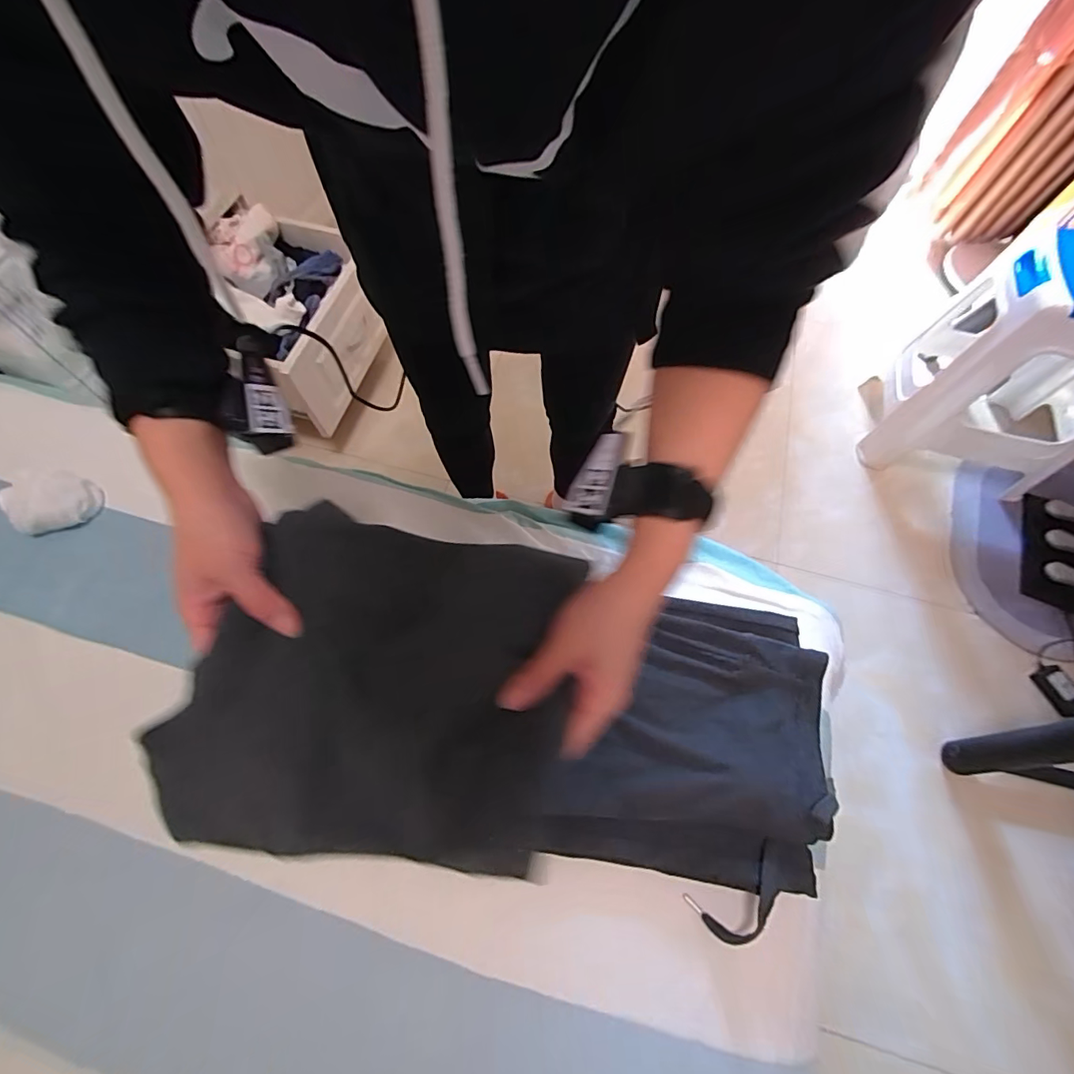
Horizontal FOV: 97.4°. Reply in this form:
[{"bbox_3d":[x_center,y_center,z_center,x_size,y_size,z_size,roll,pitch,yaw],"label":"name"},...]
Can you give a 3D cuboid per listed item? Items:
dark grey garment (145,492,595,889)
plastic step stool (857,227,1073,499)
[{"bbox_3d":[-0.097,0.096,0.323,0.224,0.069,0.216,9,68,4],"label":"dark grey garment"},{"bbox_3d":[1.117,-0.393,1.103,0.421,0.503,0.399,17,68,7],"label":"plastic step stool"}]

